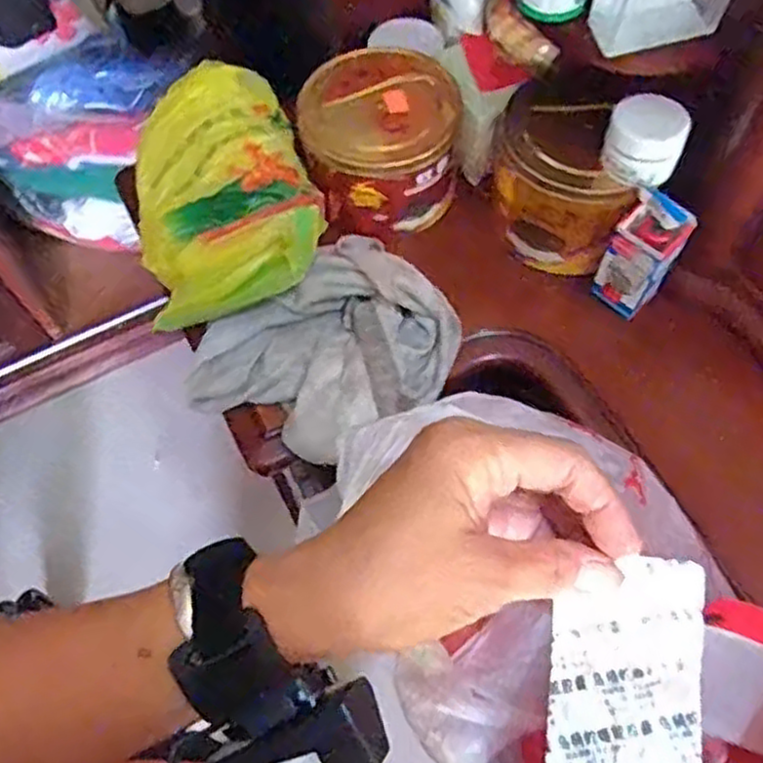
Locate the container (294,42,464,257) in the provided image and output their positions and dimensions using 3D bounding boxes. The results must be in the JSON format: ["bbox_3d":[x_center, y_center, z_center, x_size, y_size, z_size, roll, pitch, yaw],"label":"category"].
[{"bbox_3d":[0.001,-0.210,0.656,0.141,0.086,0.149,-1,63,3],"label":"container"}]

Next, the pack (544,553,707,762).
[{"bbox_3d":[0.097,0.114,0.294,0.057,0.012,0.086,2,77,20],"label":"pack"}]

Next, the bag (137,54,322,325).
[{"bbox_3d":[-0.139,-0.180,0.629,0.152,0.071,0.262,-13,63,-3],"label":"bag"}]

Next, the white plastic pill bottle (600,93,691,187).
[{"bbox_3d":[0.192,-0.176,0.536,0.055,0.041,0.050,21,66,13],"label":"white plastic pill bottle"}]

